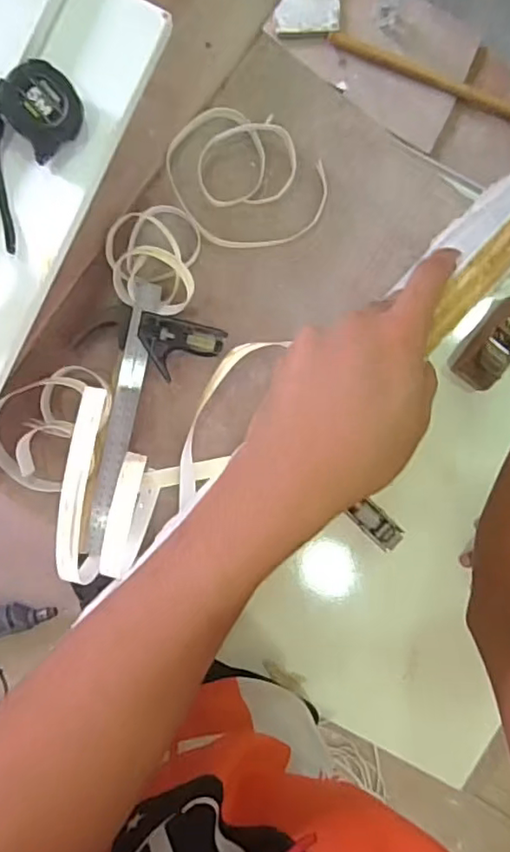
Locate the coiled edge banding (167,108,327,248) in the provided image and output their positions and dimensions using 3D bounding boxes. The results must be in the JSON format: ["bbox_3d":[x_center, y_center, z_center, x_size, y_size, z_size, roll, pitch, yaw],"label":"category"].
[{"bbox_3d":[-0.007,-0.282,0.665,0.176,0.025,0.145,-4,94,-5],"label":"coiled edge banding"}]

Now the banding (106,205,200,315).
[{"bbox_3d":[-0.114,-0.186,0.640,0.102,0.046,0.121,6,93,-6],"label":"banding"}]

